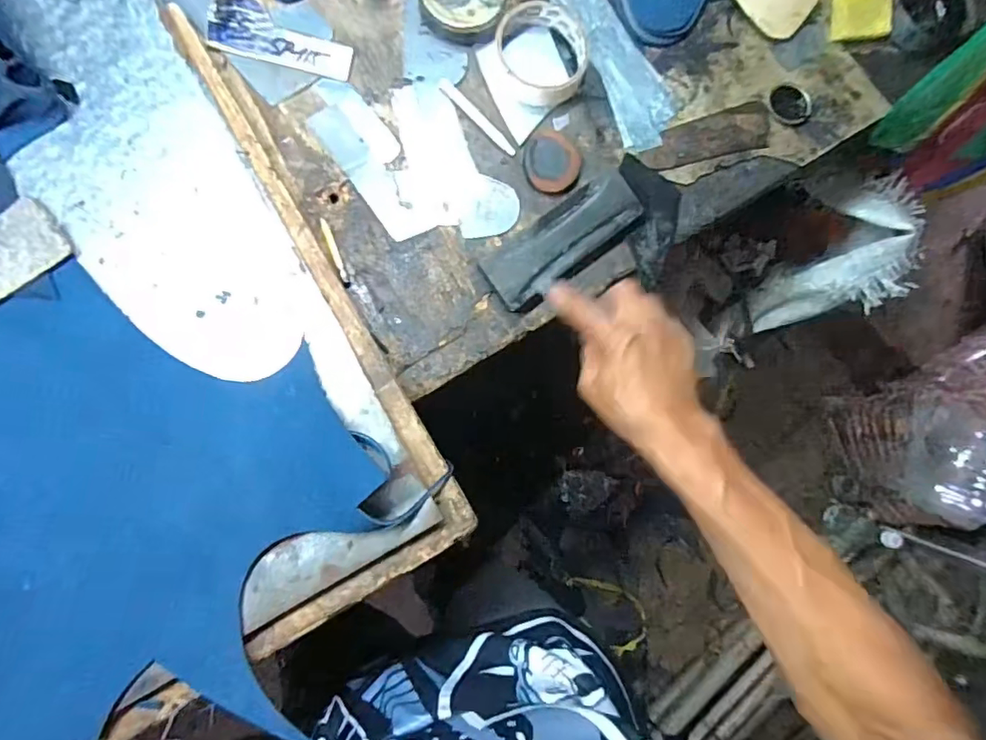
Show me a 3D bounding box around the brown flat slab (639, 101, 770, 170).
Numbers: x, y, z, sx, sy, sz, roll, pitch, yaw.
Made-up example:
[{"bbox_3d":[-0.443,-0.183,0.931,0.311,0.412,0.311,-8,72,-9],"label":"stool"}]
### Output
[{"bbox_3d":[0.207,-0.228,0.558,0.133,0.011,0.048,-14,89,-7],"label":"brown flat slab"}]

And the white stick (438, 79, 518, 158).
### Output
[{"bbox_3d":[-0.014,-0.224,0.510,0.011,0.007,0.091,-44,93,-6],"label":"white stick"}]

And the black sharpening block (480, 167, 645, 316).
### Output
[{"bbox_3d":[0.064,-0.113,0.495,0.151,0.011,0.054,-39,92,-6],"label":"black sharpening block"}]

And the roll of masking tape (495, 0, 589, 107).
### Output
[{"bbox_3d":[0.046,-0.280,0.517,0.088,0.033,0.087,0,88,-6],"label":"roll of masking tape"}]

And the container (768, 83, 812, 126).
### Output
[{"bbox_3d":[0.293,-0.262,0.566,0.040,0.009,0.043,0,88,-6],"label":"container"}]

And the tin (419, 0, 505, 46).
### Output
[{"bbox_3d":[-0.027,-0.331,0.509,0.073,0.020,0.073,0,88,-6],"label":"tin"}]

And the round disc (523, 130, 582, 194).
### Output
[{"bbox_3d":[0.053,-0.184,0.505,0.049,0.005,0.055,2,88,-6],"label":"round disc"}]

